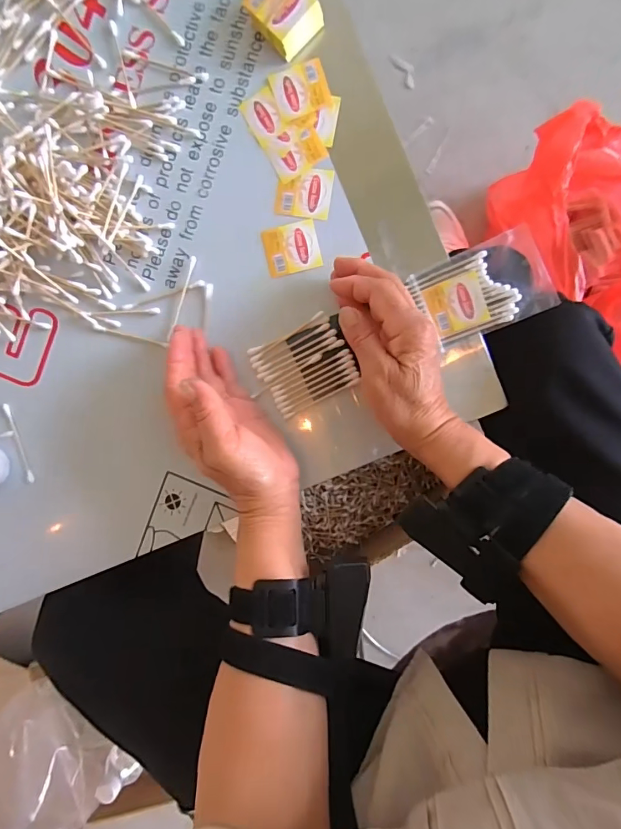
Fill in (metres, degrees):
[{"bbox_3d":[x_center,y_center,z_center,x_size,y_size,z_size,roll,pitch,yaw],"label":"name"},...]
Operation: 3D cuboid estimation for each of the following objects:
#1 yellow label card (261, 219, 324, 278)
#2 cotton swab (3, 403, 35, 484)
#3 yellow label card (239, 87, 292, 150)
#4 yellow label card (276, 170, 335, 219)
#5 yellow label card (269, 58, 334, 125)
[{"bbox_3d":[-0.016,-0.138,0.362,0.044,0.004,0.039,-13,92,5],"label":"yellow label card"},{"bbox_3d":[-0.259,0.025,0.389,0.005,0.005,0.073,-18,92,5],"label":"cotton swab"},{"bbox_3d":[-0.037,-0.242,0.356,0.031,0.004,0.038,-30,91,5],"label":"yellow label card"},{"bbox_3d":[-0.005,-0.182,0.358,0.044,0.004,0.038,8,94,3],"label":"yellow label card"},{"bbox_3d":[-0.007,-0.261,0.352,0.043,0.004,0.040,-19,92,5],"label":"yellow label card"}]

